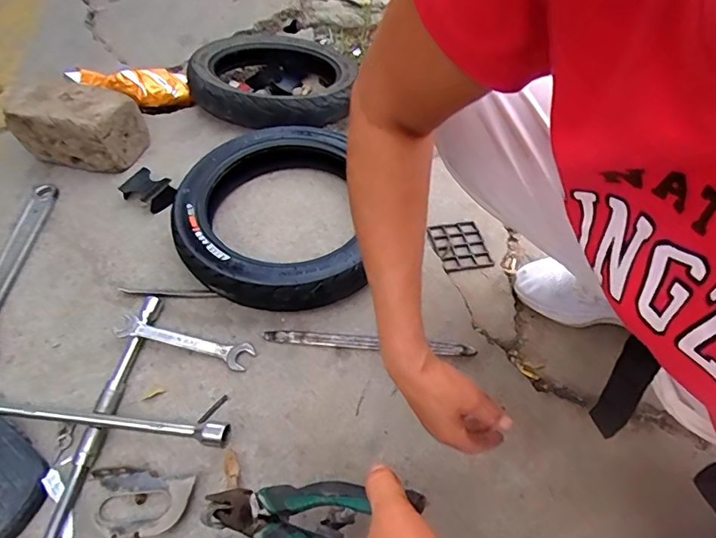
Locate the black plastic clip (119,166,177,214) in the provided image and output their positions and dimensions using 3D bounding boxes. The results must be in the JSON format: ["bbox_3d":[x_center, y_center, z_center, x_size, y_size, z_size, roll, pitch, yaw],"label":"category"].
[{"bbox_3d":[-0.342,-0.127,0.785,0.084,0.025,0.060,27,63,21],"label":"black plastic clip"}]

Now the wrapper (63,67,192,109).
[{"bbox_3d":[-0.430,-0.354,0.919,0.215,0.050,0.082,-8,50,-41],"label":"wrapper"}]

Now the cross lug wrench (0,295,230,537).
[{"bbox_3d":[-0.313,0.187,0.581,0.246,0.033,0.243,-33,61,-19],"label":"cross lug wrench"}]

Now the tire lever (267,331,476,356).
[{"bbox_3d":[0.014,0.102,0.656,0.288,0.009,0.020,3,56,3],"label":"tire lever"}]

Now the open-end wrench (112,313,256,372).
[{"bbox_3d":[-0.234,0.100,0.644,0.183,0.010,0.039,14,64,-3],"label":"open-end wrench"}]

